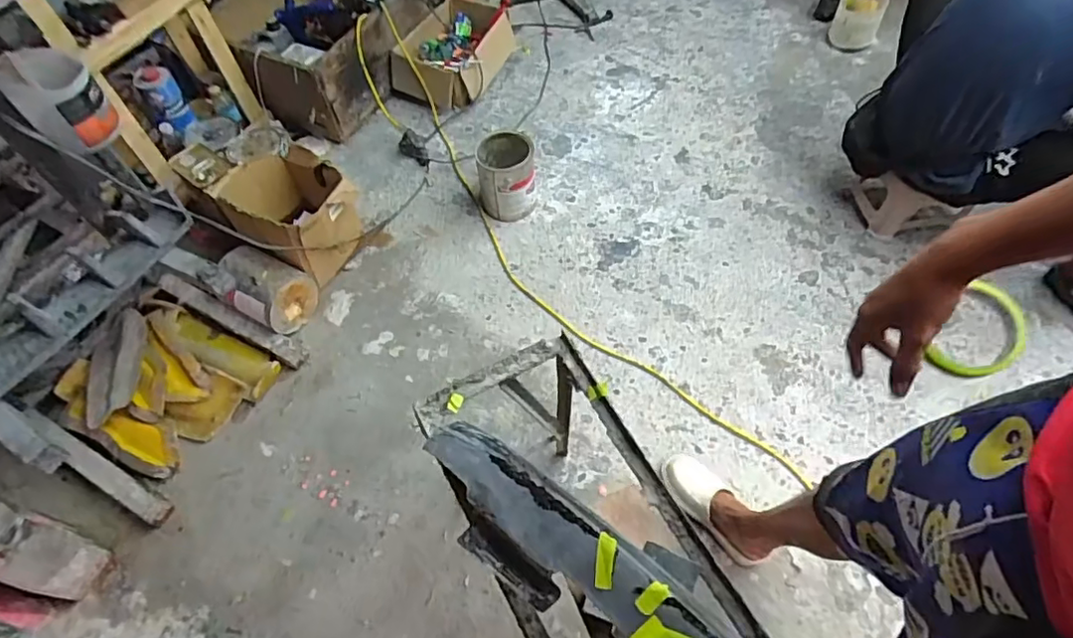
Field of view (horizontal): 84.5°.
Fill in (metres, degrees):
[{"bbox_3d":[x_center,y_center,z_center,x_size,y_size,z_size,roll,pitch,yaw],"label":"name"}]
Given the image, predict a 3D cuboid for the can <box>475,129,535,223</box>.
[{"bbox_3d":[-0.089,-0.413,1.714,0.171,0.215,0.186,-1,60,3],"label":"can"}]

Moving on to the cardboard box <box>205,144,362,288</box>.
[{"bbox_3d":[-0.669,-0.295,1.614,0.369,0.214,0.298,39,69,22],"label":"cardboard box"}]

